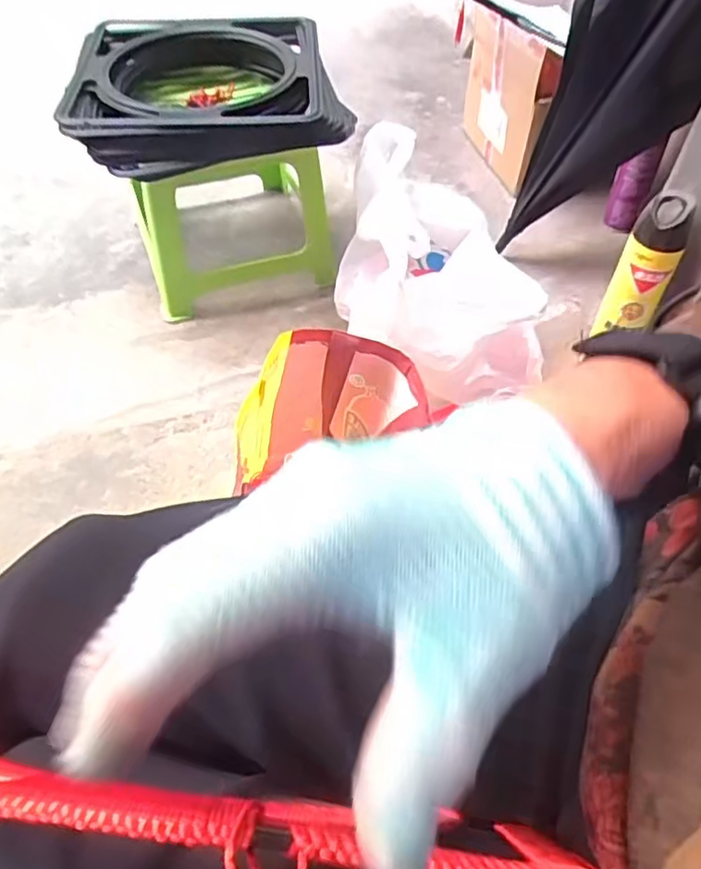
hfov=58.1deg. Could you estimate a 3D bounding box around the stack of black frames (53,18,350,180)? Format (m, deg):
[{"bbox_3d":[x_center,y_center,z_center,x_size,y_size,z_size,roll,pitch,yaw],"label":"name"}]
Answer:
[{"bbox_3d":[-0.197,-0.486,0.894,0.366,0.084,0.335,-5,53,-7],"label":"stack of black frames"}]

